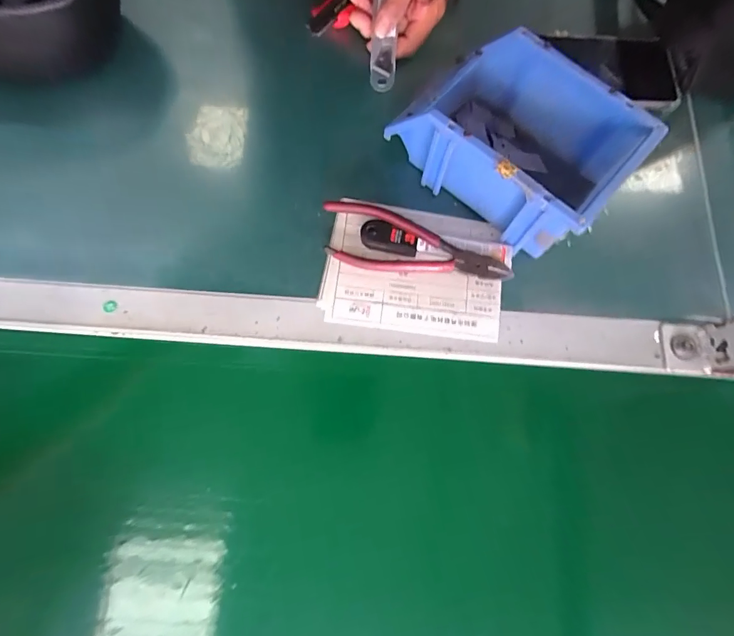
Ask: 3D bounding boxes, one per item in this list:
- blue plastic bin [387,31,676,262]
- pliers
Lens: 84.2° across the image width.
[{"bbox_3d":[0.120,-0.148,0.341,0.175,0.081,0.122,43,77,8],"label":"blue plastic bin"},{"bbox_3d":[0.037,-0.056,0.340,0.157,0.024,0.048,18,75,2],"label":"pliers"}]

